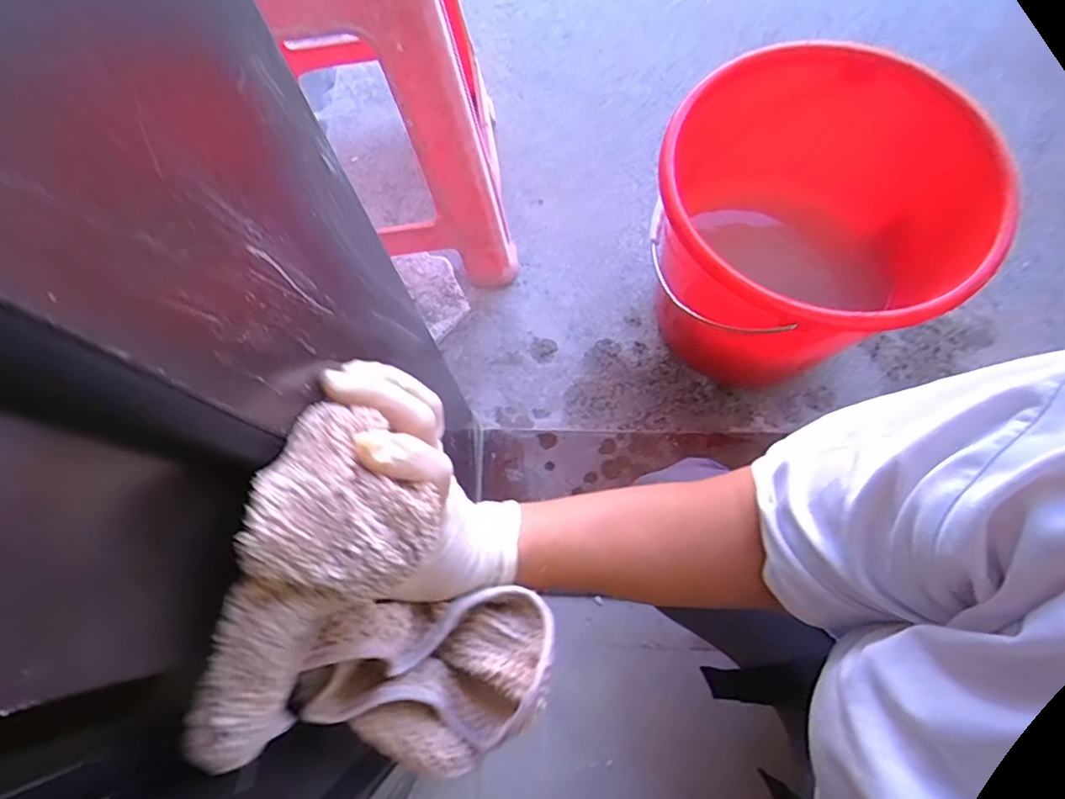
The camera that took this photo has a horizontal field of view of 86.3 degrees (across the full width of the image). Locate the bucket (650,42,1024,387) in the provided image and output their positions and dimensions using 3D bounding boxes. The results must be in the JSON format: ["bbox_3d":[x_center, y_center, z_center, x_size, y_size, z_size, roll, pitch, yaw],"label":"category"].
[{"bbox_3d":[0.288,-0.184,0.713,0.307,0.353,0.341,24,76,9],"label":"bucket"}]

